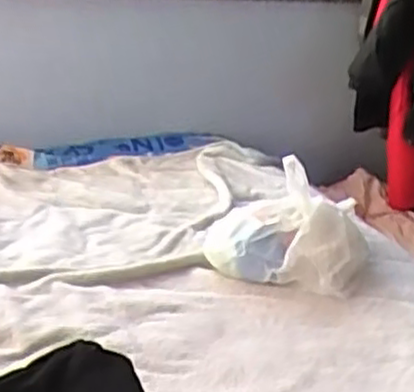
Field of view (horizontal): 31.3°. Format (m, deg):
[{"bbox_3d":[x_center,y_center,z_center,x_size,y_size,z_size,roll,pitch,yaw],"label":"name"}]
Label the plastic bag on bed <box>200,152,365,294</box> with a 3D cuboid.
[{"bbox_3d":[0.123,0.052,1.138,0.246,0.165,0.171,2,21,2],"label":"plastic bag on bed"}]

